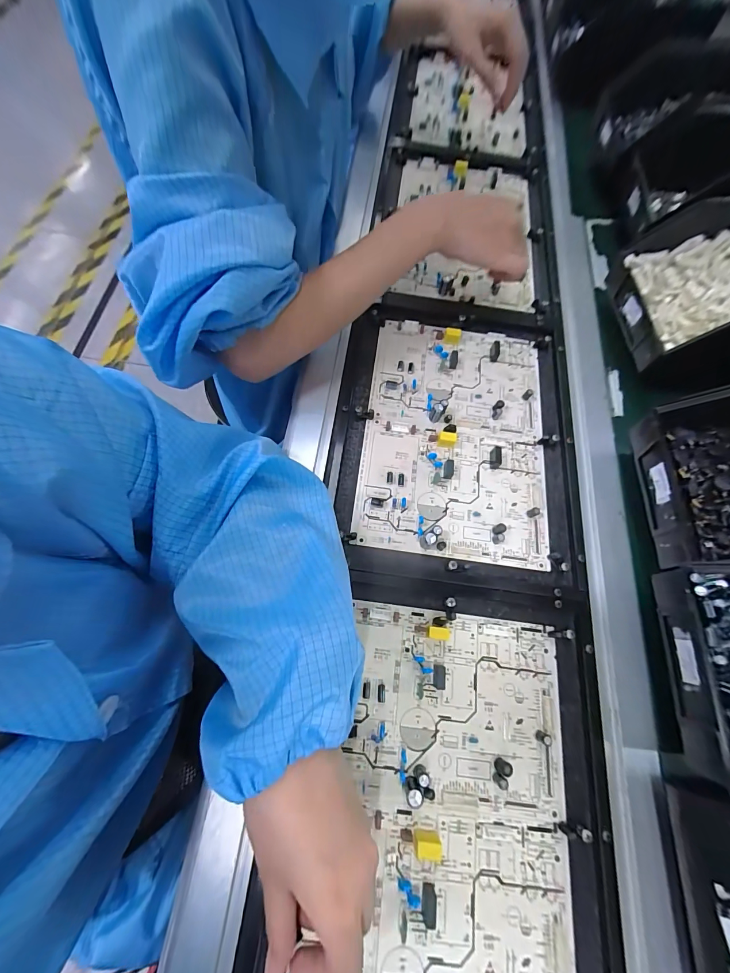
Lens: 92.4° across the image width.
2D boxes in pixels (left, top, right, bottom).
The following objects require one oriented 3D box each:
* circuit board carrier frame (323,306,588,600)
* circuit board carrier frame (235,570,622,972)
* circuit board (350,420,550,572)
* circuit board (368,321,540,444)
[{"bbox_3d":[0.100,-0.059,0.390,0.259,0.019,0.324,8,70,1],"label":"circuit board carrier frame"},{"bbox_3d":[0.062,0.247,0.270,0.252,0.024,0.333,9,70,1],"label":"circuit board carrier frame"},{"bbox_3d":[0.093,0.004,0.363,0.193,0.019,0.138,8,68,0],"label":"circuit board"},{"bbox_3d":[0.110,-0.130,0.417,0.196,0.018,0.143,8,68,0],"label":"circuit board"}]

